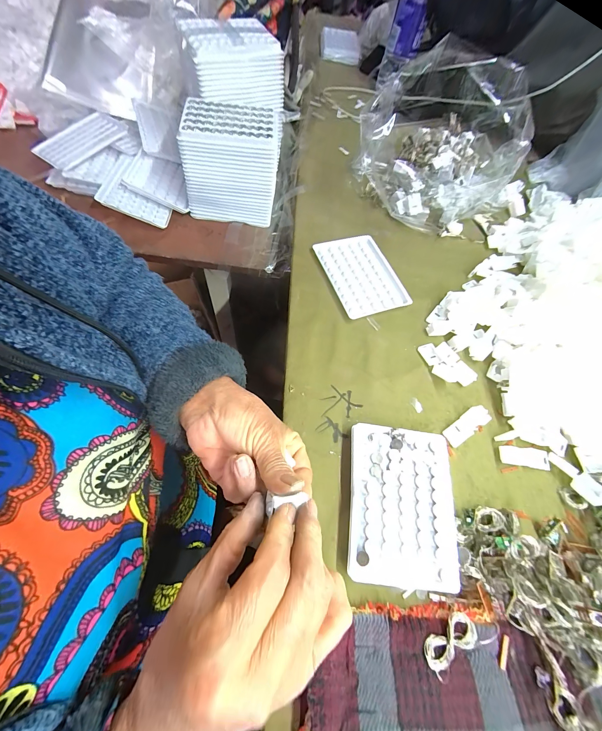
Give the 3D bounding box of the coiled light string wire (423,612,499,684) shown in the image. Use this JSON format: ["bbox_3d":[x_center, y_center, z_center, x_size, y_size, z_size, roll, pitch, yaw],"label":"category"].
[{"bbox_3d":[0.122,0.213,0.215,0.057,0.009,0.024,-25,68,-15],"label":"coiled light string wire"}]

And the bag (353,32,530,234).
[{"bbox_3d":[0.193,-0.342,0.408,0.190,0.150,0.219,6,64,-1],"label":"bag"}]

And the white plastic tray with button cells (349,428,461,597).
[{"bbox_3d":[0.095,0.125,0.258,0.098,0.013,0.129,7,64,0],"label":"white plastic tray with button cells"}]

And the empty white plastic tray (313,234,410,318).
[{"bbox_3d":[0.081,-0.125,0.375,0.090,0.008,0.123,-18,66,-12],"label":"empty white plastic tray"}]

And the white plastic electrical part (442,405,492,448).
[{"bbox_3d":[0.182,0.066,0.305,0.054,0.014,0.021,-32,70,-18],"label":"white plastic electrical part"}]

